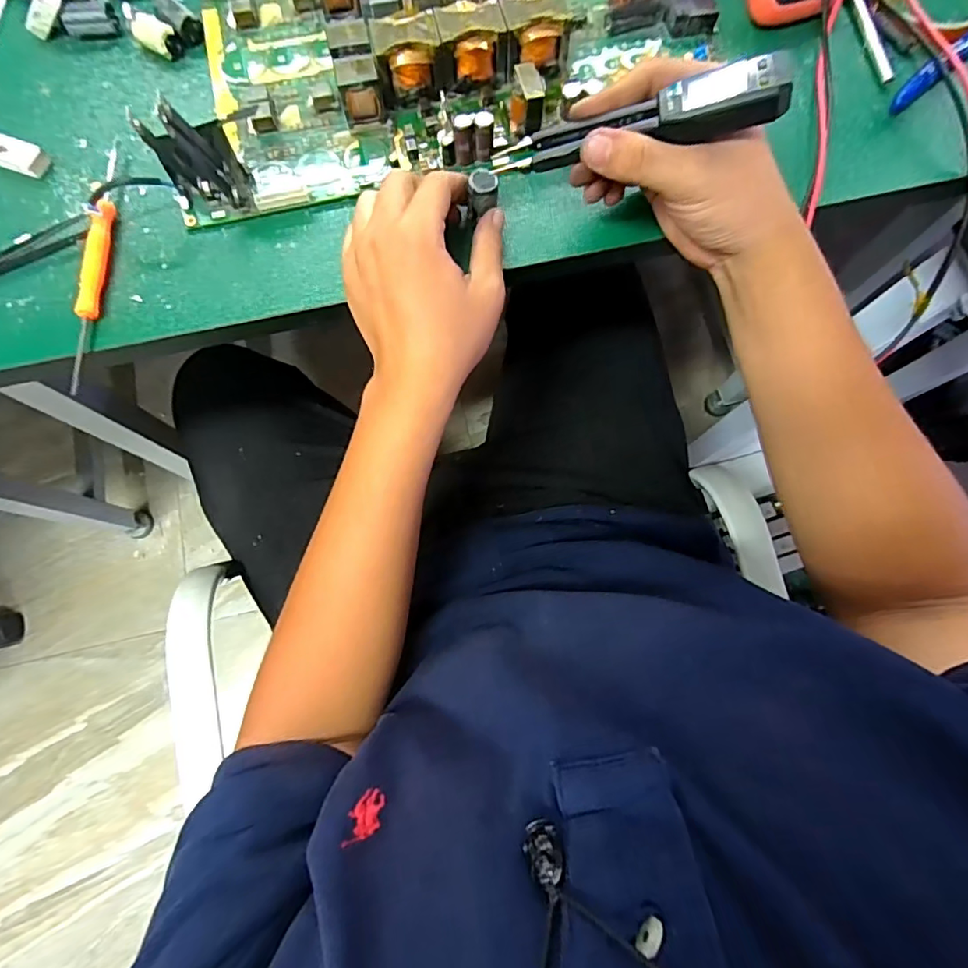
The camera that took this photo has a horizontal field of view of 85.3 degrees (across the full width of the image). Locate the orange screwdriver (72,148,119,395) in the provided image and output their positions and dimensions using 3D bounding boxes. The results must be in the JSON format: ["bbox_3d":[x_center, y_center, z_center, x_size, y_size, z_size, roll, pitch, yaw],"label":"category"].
[{"bbox_3d":[-0.237,-0.135,0.321,0.012,0.016,0.166,-2,76,0],"label":"orange screwdriver"}]

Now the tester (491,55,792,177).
[{"bbox_3d":[0.076,-0.185,0.273,0.142,0.019,0.022,-2,75,23],"label":"tester"}]

